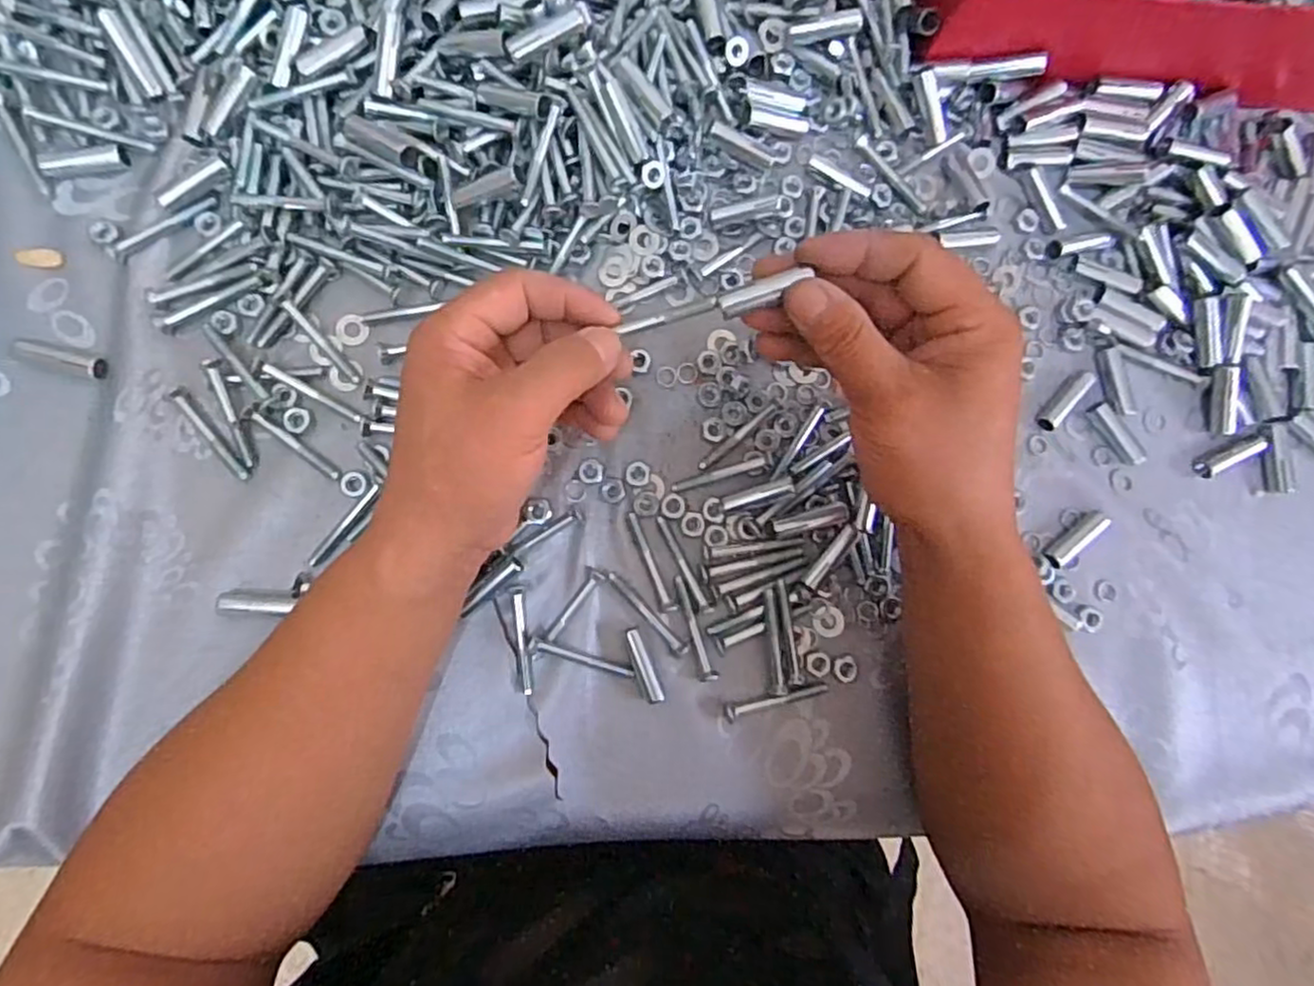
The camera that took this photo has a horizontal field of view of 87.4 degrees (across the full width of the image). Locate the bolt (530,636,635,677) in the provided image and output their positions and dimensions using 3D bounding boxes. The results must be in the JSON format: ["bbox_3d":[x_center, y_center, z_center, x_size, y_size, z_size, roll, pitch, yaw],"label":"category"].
[{"bbox_3d":[-0.039,0.086,0.350,0.055,0.010,0.009,18,84,-3],"label":"bolt"}]

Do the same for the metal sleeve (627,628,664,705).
[{"bbox_3d":[-0.007,0.090,0.354,0.009,0.008,0.039,-23,88,-6],"label":"metal sleeve"}]

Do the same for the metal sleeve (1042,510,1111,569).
[{"bbox_3d":[0.234,0.026,0.383,0.045,0.009,0.013,-37,89,-7],"label":"metal sleeve"}]

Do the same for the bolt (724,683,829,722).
[{"bbox_3d":[0.063,0.109,0.360,0.056,0.007,0.008,-12,86,-6],"label":"bolt"}]

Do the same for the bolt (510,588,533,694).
[{"bbox_3d":[-0.068,0.075,0.352,0.007,0.004,0.055,-8,86,-6],"label":"bolt"}]

